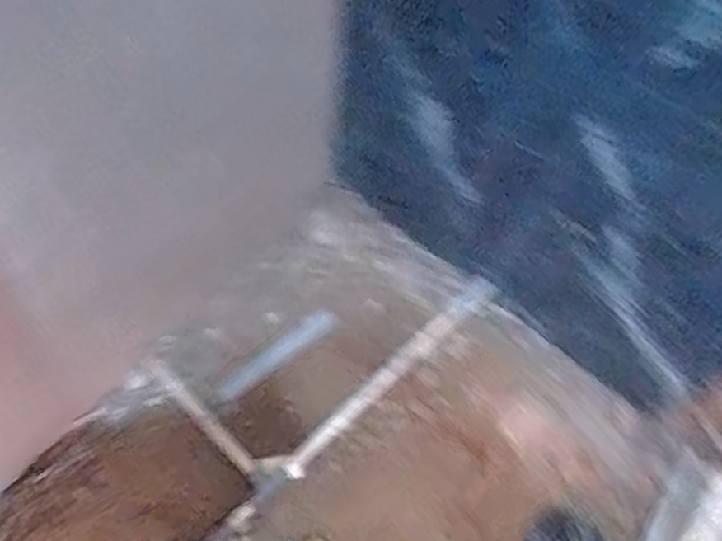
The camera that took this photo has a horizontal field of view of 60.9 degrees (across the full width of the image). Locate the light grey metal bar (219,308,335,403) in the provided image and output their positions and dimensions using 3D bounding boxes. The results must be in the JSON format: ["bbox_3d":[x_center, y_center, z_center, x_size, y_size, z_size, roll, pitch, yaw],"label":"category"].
[{"bbox_3d":[-0.192,0.193,1.423,0.306,0.013,0.053,-36,80,-11],"label":"light grey metal bar"}]

